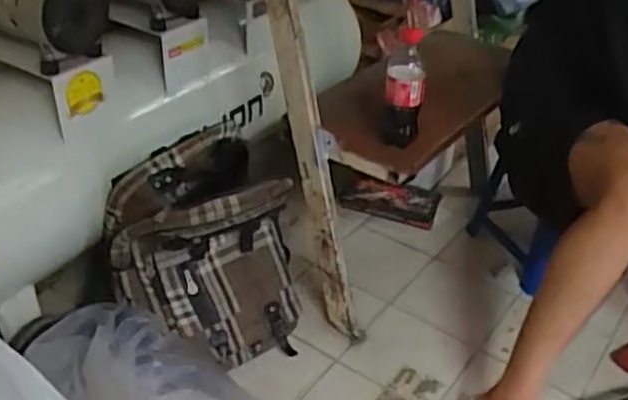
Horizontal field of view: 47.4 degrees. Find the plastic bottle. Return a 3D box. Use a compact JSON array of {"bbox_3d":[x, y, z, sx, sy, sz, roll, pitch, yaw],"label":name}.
[{"bbox_3d":[0.144,-0.175,1.149,0.062,0.197,0.074,7,34,4],"label":"plastic bottle"}]

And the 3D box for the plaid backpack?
[{"bbox_3d":[-0.183,0.089,1.233,0.317,0.352,0.218,-1,35,-8],"label":"plaid backpack"}]

